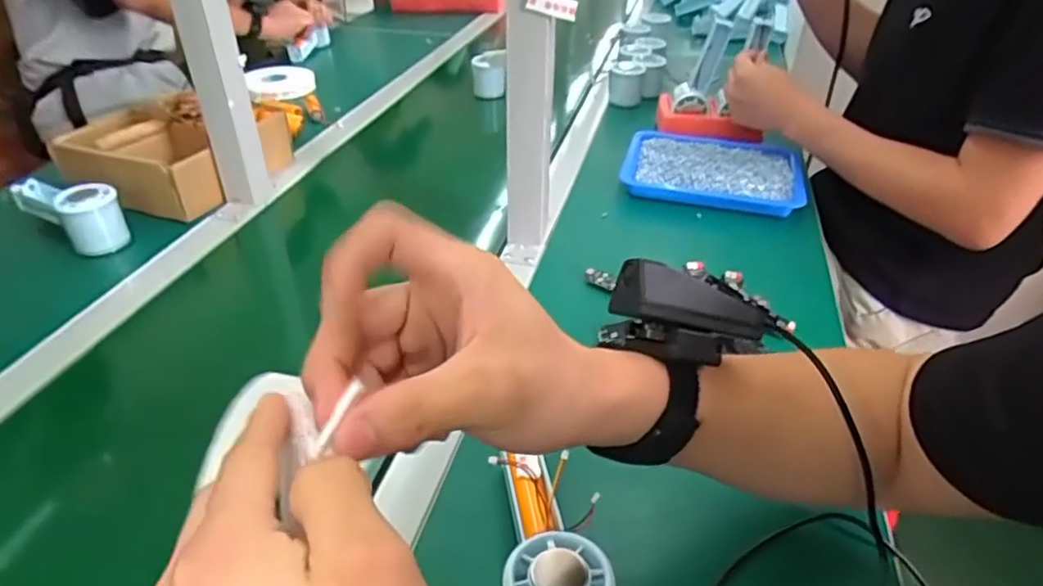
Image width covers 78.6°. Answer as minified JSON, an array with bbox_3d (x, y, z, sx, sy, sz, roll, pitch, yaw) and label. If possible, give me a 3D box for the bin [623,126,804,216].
[{"bbox_3d":[0.245,-0.159,0.826,0.216,0.034,0.171,9,39,12],"label":"bin"}]

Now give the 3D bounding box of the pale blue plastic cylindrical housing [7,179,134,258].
[{"bbox_3d":[-0.487,-0.094,0.689,0.148,0.057,0.057,25,44,29],"label":"pale blue plastic cylindrical housing"}]

